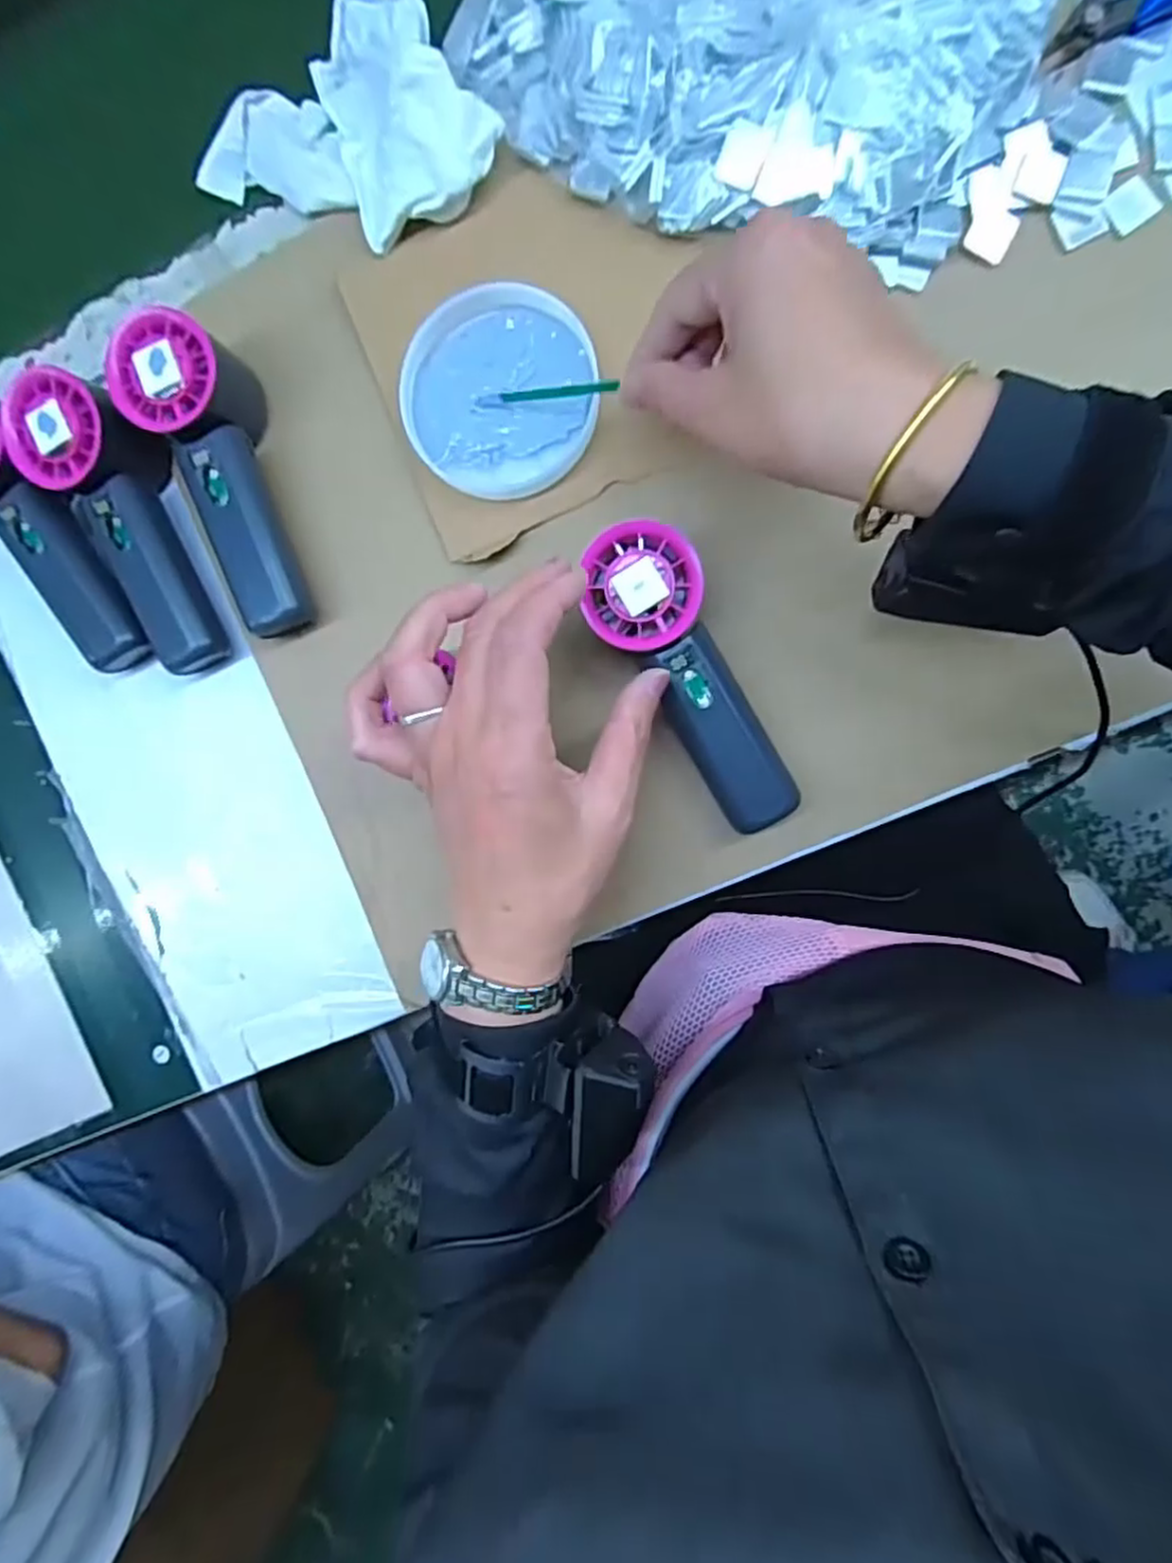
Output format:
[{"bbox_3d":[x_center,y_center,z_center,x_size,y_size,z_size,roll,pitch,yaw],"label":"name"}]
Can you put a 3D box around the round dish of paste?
[{"bbox_3d":[-0.044,-0.198,0.366,0.096,0.027,0.095,0,92,8],"label":"round dish of paste"}]

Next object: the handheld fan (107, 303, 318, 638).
[{"bbox_3d":[-0.186,-0.154,0.371,0.049,0.062,0.151,-21,89,8],"label":"handheld fan"}]

